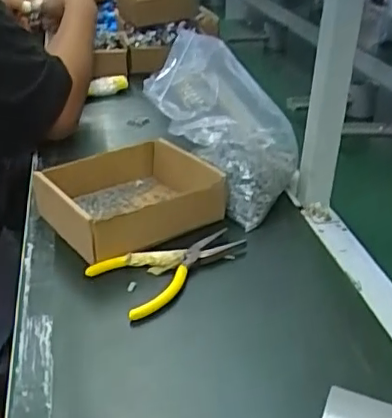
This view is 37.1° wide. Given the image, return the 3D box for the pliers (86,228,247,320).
[{"bbox_3d":[-0.020,0.053,0.567,0.148,0.018,0.082,-20,35,-33],"label":"pliers"}]

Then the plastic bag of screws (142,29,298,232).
[{"bbox_3d":[0.029,-0.095,0.664,0.162,0.173,0.138,11,30,18],"label":"plastic bag of screws"}]

